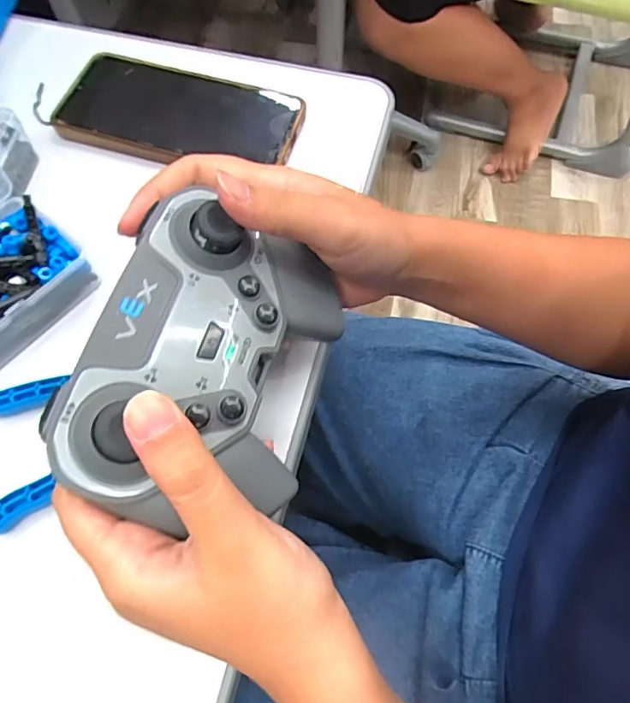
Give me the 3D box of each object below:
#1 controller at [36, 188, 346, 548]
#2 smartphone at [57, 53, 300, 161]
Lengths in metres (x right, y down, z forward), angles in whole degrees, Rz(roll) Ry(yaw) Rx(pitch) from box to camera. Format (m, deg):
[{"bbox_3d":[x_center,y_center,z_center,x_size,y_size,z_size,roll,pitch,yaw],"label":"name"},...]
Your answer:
[{"bbox_3d":[-0.044,0.007,0.219,0.098,0.056,0.128,27,67,-22],"label":"controller"},{"bbox_3d":[-0.089,-0.163,0.339,0.156,0.013,0.080,12,66,8],"label":"smartphone"}]

